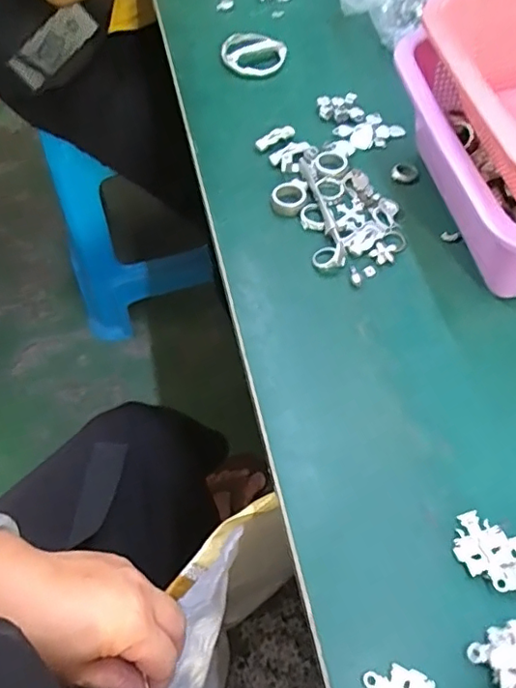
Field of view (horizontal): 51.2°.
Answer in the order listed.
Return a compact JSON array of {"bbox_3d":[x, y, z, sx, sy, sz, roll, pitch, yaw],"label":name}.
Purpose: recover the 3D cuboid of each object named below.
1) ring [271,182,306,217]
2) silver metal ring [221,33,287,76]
[{"bbox_3d":[0.023,-0.110,0.405,0.025,0.009,0.030,3,57,4],"label":"ring"},{"bbox_3d":[-0.005,-0.280,0.518,0.061,0.015,0.049,16,59,12],"label":"silver metal ring"}]

